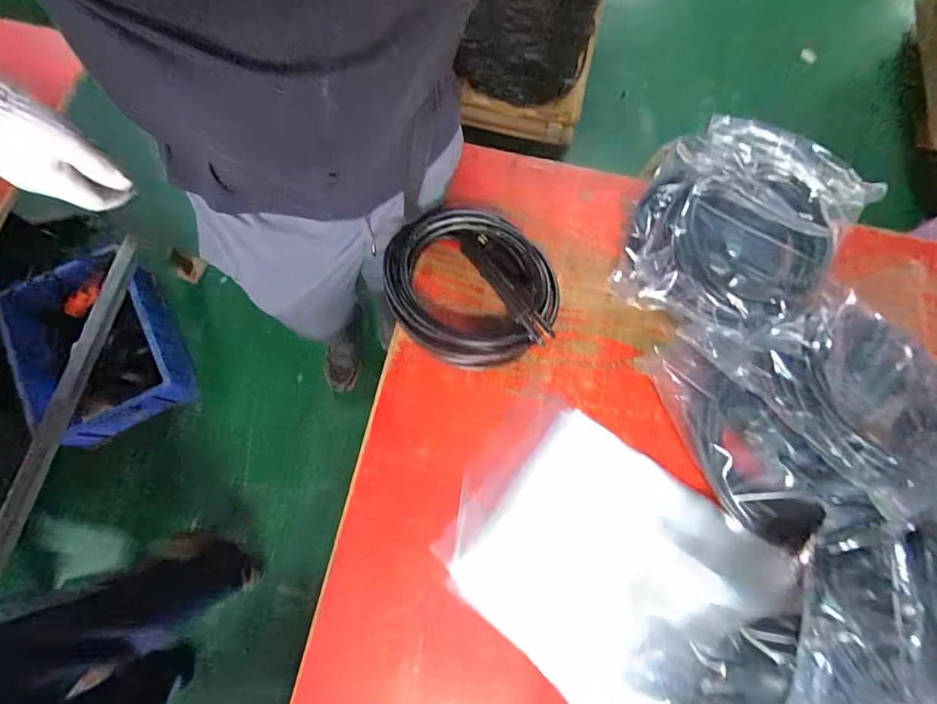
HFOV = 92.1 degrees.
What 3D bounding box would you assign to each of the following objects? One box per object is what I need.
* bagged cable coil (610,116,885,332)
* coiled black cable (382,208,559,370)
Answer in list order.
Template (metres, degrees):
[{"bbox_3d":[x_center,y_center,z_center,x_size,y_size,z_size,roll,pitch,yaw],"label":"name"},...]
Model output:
[{"bbox_3d":[0.369,-0.163,0.640,0.269,0.133,0.277,0,75,-2],"label":"bagged cable coil"},{"bbox_3d":[0.003,-0.092,0.642,0.250,0.087,0.210,24,75,4],"label":"coiled black cable"}]

